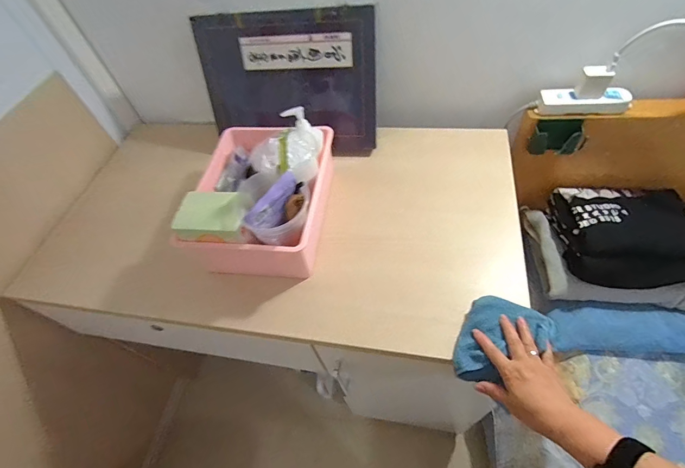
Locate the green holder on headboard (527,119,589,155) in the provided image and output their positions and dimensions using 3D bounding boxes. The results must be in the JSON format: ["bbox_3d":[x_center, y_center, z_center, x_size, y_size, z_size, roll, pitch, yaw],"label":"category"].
[{"bbox_3d":[0.485,-0.216,0.786,0.109,0.090,0.022,6,50,10],"label":"green holder on headboard"}]

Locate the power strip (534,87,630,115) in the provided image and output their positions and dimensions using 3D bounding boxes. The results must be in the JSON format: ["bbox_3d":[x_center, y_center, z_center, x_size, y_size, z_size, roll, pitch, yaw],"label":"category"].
[{"bbox_3d":[0.530,-0.294,0.776,0.185,0.035,0.060,3,50,7],"label":"power strip"}]

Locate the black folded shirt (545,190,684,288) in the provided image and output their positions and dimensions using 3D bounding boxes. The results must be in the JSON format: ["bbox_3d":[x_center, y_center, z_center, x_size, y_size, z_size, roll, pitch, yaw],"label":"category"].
[{"bbox_3d":[0.667,0.000,0.828,0.285,0.126,0.232,6,50,10],"label":"black folded shirt"}]

